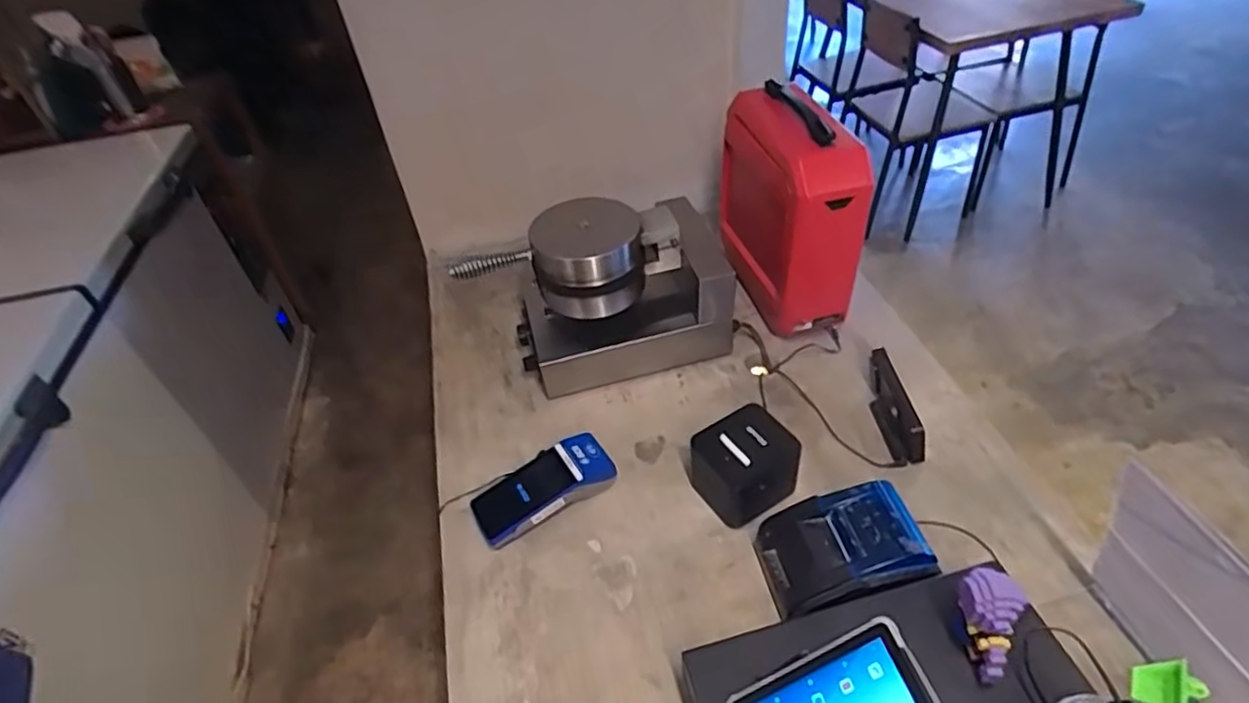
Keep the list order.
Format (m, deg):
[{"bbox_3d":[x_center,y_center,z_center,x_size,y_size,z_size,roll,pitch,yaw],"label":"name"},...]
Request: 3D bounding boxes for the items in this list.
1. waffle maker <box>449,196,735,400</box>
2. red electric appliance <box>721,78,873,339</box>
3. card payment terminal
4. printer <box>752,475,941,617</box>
[{"bbox_3d":[-0.031,-0.124,1.124,0.412,0.249,0.254,-12,43,-6],"label":"waffle maker"},{"bbox_3d":[0.270,-0.244,1.095,0.132,0.326,0.297,-12,44,-8],"label":"red electric appliance"},{"bbox_3d":[-0.116,0.195,0.933,0.198,0.058,0.084,-24,45,-18],"label":"card payment terminal"},{"bbox_3d":[0.259,0.243,0.787,0.172,0.111,0.135,-10,43,-5],"label":"printer"}]

